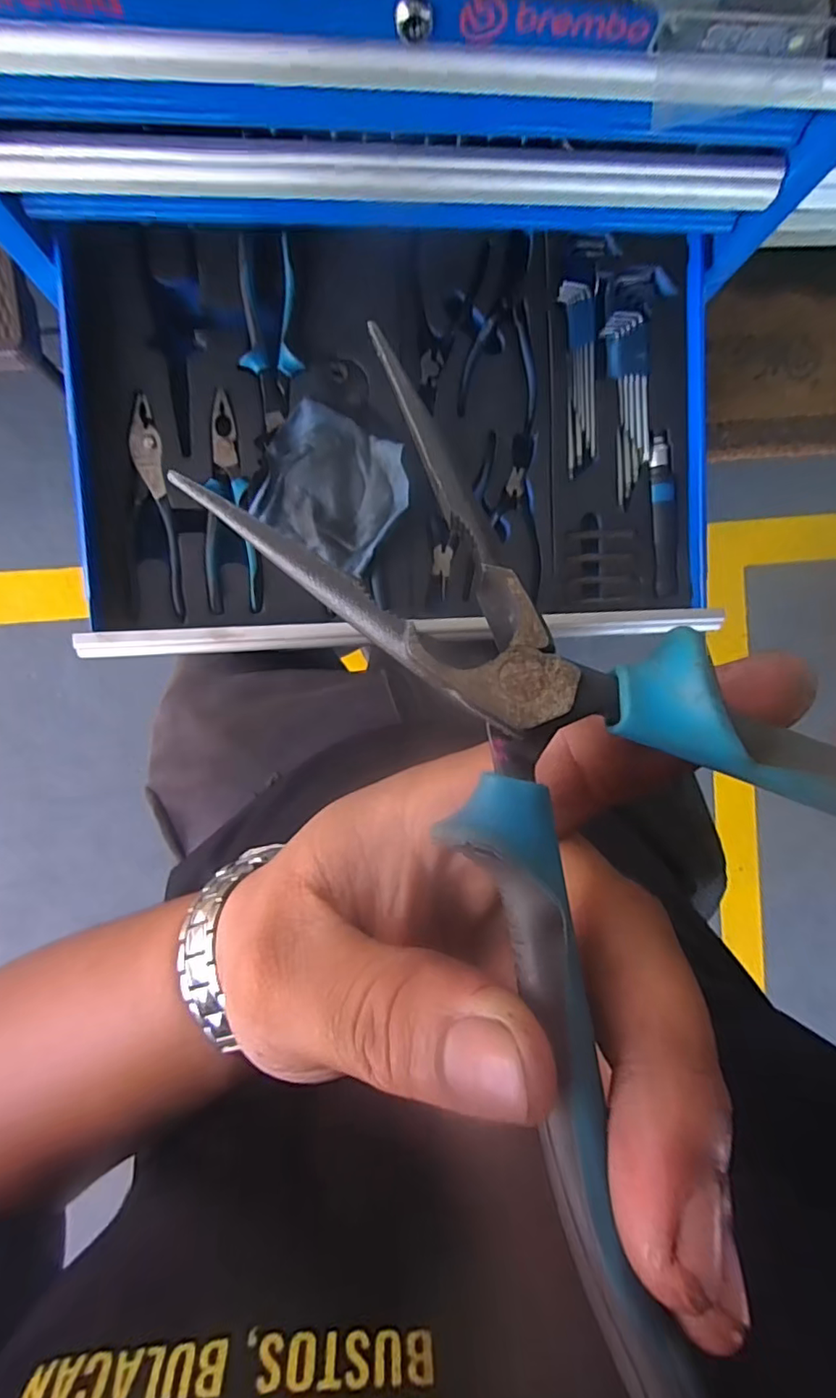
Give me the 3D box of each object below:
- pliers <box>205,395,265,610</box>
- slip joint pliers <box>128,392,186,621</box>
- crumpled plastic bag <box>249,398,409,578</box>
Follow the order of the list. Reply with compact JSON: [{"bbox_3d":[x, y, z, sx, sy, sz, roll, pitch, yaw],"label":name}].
[{"bbox_3d":[-0.177,-0.180,0.530,0.051,0.015,0.195,-4,94,-5],"label":"pliers"},{"bbox_3d":[-0.250,-0.176,0.530,0.046,0.017,0.198,-4,94,-5],"label":"slip joint pliers"},{"bbox_3d":[-0.079,-0.198,0.532,0.128,0.030,0.119,30,90,-6],"label":"crumpled plastic bag"}]

